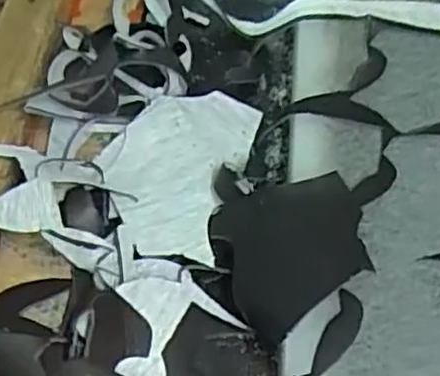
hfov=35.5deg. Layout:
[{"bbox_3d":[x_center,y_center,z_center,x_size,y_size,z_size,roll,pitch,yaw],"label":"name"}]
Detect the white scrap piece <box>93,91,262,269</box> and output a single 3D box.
[{"bbox_3d":[-0.034,-0.017,0.503,0.097,0.023,0.145,22,55,-1],"label":"white scrap piece"}]

